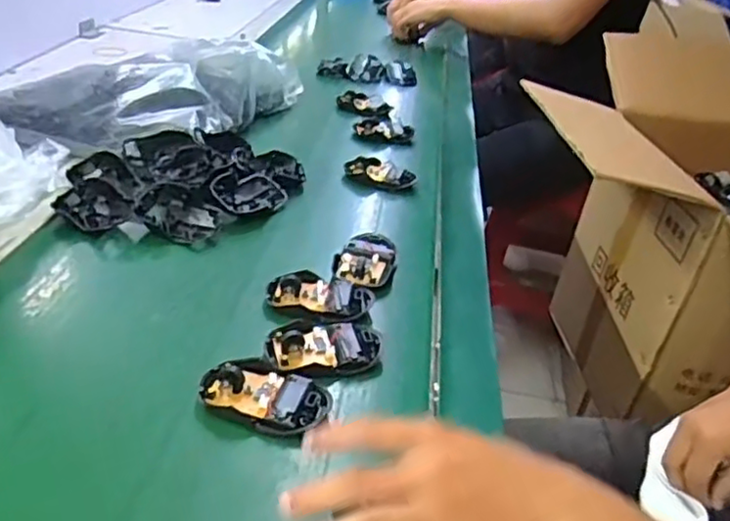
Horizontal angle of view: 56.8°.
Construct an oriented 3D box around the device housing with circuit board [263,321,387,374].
[{"bbox_3d":[-0.031,0.072,0.551,0.097,0.016,0.059,-3,32,-15],"label":"device housing with circuit board"}]

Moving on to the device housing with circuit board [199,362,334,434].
[{"bbox_3d":[-0.072,0.098,0.495,0.089,0.020,0.052,18,33,18],"label":"device housing with circuit board"}]

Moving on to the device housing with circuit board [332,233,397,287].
[{"bbox_3d":[0.000,0.002,0.683,0.059,0.015,0.092,13,32,10],"label":"device housing with circuit board"}]

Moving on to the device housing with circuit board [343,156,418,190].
[{"bbox_3d":[0.021,-0.112,0.867,0.088,0.021,0.051,15,32,13],"label":"device housing with circuit board"}]

